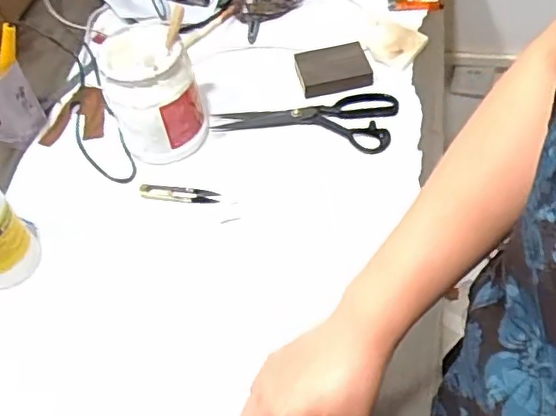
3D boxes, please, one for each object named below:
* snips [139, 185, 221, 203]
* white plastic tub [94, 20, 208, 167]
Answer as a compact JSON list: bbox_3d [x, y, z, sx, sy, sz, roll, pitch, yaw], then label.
[{"bbox_3d":[-0.132,-0.019,0.789,0.106,0.004,0.025,3,53,5],"label":"snips"},{"bbox_3d":[-0.165,-0.154,0.793,0.114,0.141,0.119,-1,53,2],"label":"white plastic tub"}]

